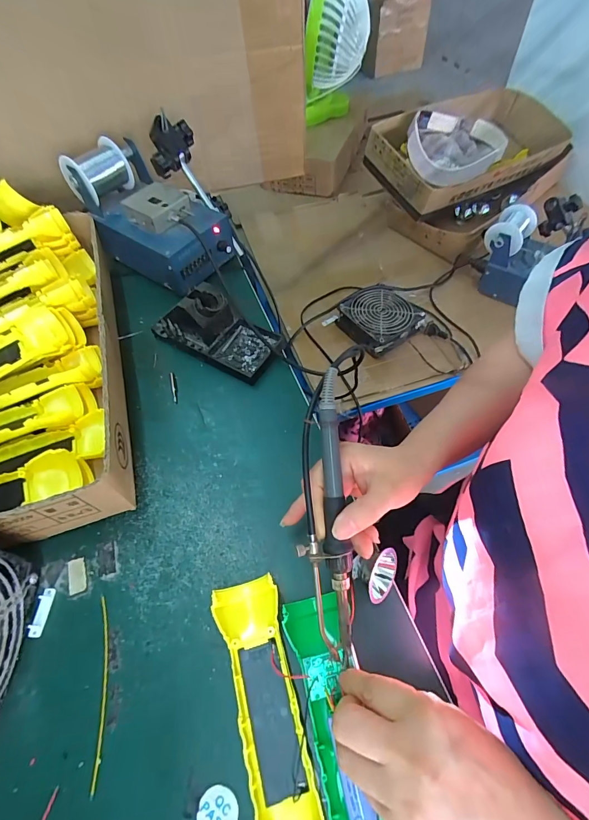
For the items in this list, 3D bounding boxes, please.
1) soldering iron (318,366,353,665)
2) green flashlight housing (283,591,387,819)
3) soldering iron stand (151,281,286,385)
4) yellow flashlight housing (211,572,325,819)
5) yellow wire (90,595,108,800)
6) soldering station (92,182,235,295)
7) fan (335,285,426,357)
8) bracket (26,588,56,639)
[{"bbox_3d":[0.030,0.072,0.274,0.017,0.015,0.202,-4,87,-1],"label":"soldering iron"},{"bbox_3d":[0.030,0.220,0.263,0.043,0.024,0.164,-12,55,-6],"label":"green flashlight housing"},{"bbox_3d":[-0.097,-0.106,0.454,0.158,0.069,0.079,25,62,17],"label":"soldering iron stand"},{"bbox_3d":[-0.022,0.215,0.279,0.049,0.026,0.161,-13,58,-6],"label":"yellow flashlight housing"},{"bbox_3d":[-0.153,0.217,0.298,0.008,0.004,0.128,-11,58,-5],"label":"yellow wire"},{"bbox_3d":[-0.180,-0.254,0.525,0.174,0.086,0.118,30,64,19],"label":"soldering station"},{"bbox_3d":[0.159,-0.169,0.698,0.129,0.043,0.119,-33,62,-19],"label":"fan"},{"bbox_3d":[-0.218,0.174,0.324,0.012,0.004,0.038,2,58,3],"label":"bracket"}]

